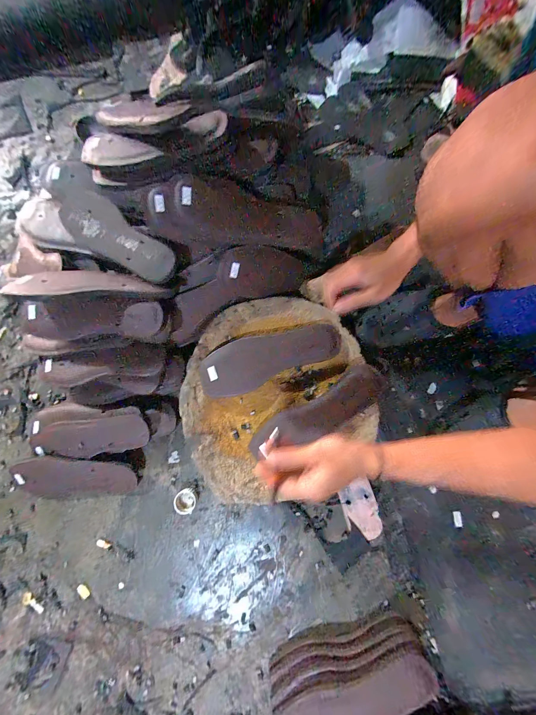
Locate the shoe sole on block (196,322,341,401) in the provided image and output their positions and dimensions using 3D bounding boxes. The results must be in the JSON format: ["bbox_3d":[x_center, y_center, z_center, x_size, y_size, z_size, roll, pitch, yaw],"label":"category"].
[{"bbox_3d":[0.003,-0.005,0.486,0.264,0.030,0.092,-20,79,-3],"label":"shoe sole on block"}]

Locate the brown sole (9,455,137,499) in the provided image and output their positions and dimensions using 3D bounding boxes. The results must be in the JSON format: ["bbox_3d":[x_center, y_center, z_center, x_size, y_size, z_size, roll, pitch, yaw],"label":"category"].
[{"bbox_3d":[-0.389,0.240,0.518,0.233,0.020,0.095,-1,103,-1],"label":"brown sole"}]

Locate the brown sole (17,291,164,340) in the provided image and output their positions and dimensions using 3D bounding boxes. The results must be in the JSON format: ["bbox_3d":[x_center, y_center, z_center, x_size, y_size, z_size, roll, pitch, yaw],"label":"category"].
[{"bbox_3d":[-0.307,-0.072,0.445,0.239,0.022,0.079,-3,118,-1],"label":"brown sole"}]

